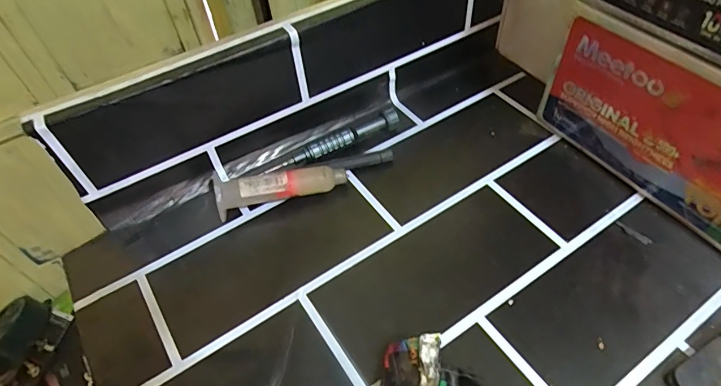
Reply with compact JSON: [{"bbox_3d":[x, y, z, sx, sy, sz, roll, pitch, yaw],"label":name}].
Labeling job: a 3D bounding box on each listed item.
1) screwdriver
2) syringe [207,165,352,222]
[{"bbox_3d":[-0.018,-0.038,0.335,0.108,0.014,0.013,-24,53,-15],"label":"screwdriver"},{"bbox_3d":[-0.053,-0.005,0.307,0.087,0.025,0.016,-16,51,-9],"label":"syringe"}]

